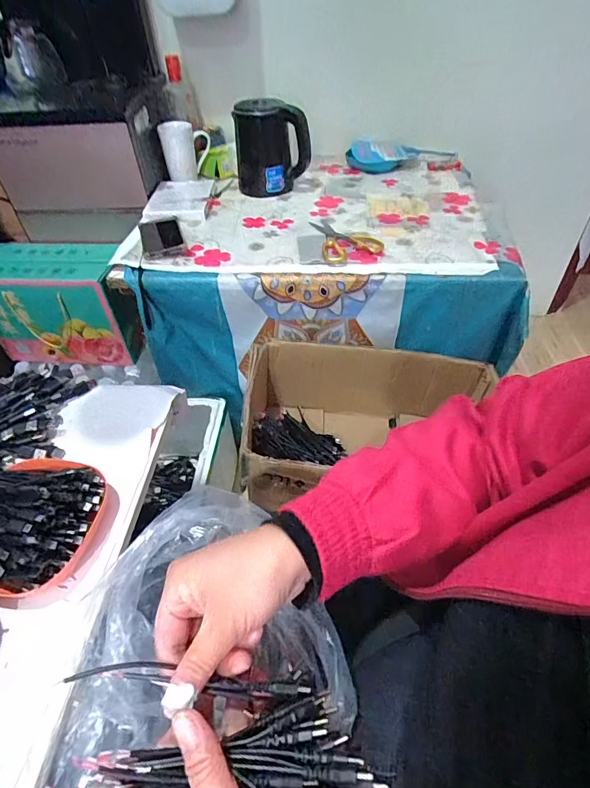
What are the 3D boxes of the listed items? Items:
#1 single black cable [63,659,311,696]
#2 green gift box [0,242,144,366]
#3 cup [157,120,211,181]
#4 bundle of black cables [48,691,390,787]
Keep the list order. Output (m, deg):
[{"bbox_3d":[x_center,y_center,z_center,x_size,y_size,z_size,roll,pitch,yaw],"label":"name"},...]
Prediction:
[{"bbox_3d":[-0.064,0.181,0.270,0.148,0.005,0.016,11,46,-5],"label":"single black cable"},{"bbox_3d":[-0.537,-0.211,1.023,0.340,0.241,0.154,2,47,5],"label":"green gift box"},{"bbox_3d":[-0.255,-0.575,1.011,0.114,0.108,0.083,-17,48,-13],"label":"cup"},{"bbox_3d":[-0.044,0.219,0.245,0.174,0.033,0.072,0,46,-1],"label":"bundle of black cables"}]

